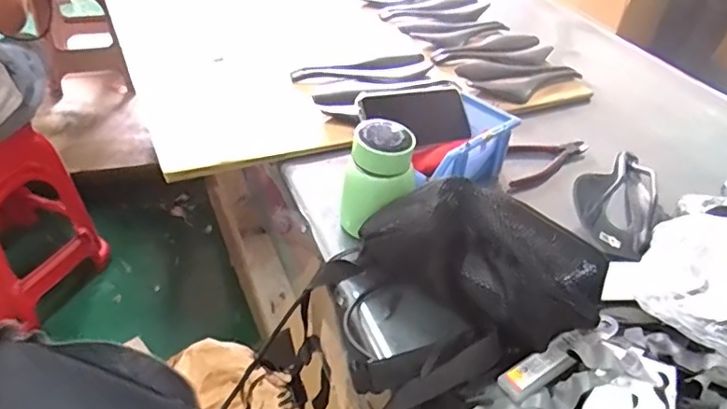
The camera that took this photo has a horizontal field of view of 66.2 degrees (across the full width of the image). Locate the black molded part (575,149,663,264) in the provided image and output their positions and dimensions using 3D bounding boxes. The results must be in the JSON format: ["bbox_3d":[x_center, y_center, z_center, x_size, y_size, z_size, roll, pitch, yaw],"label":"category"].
[{"bbox_3d":[0.322,-0.014,0.681,0.094,0.051,0.206,29,44,26],"label":"black molded part"}]

